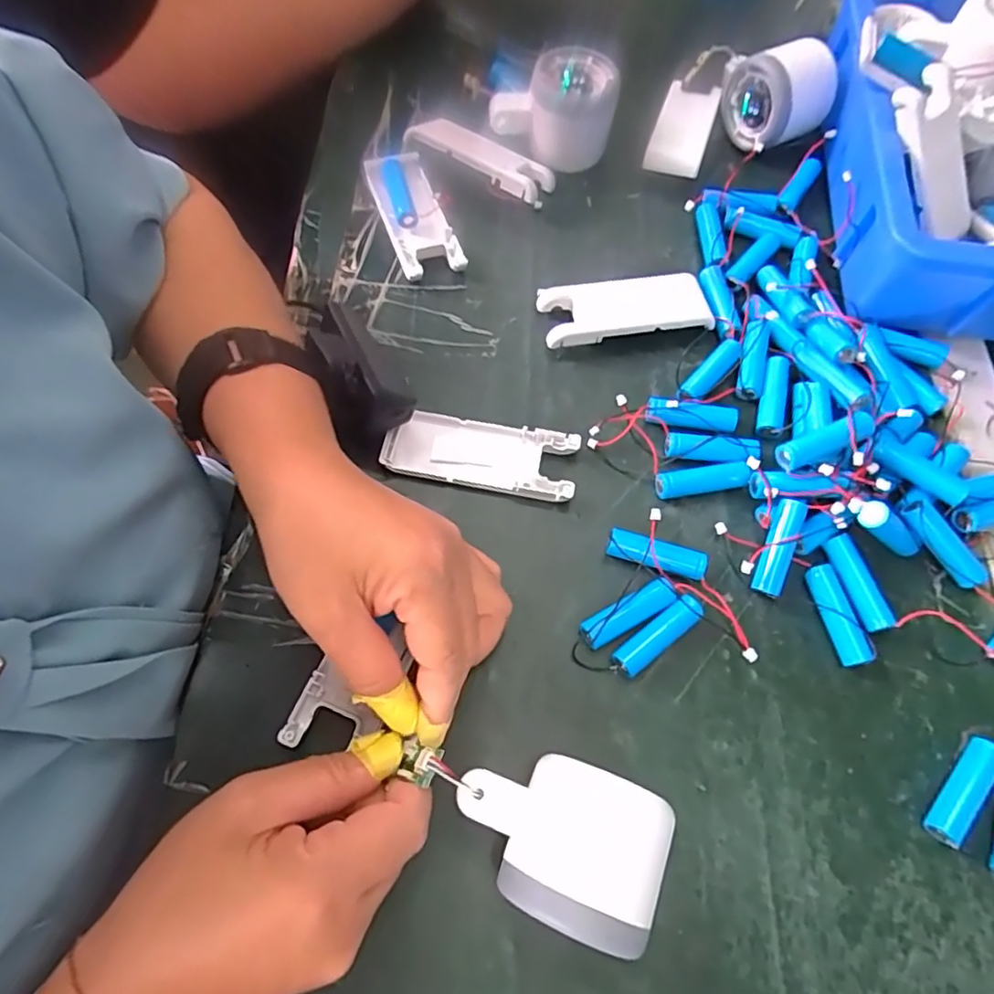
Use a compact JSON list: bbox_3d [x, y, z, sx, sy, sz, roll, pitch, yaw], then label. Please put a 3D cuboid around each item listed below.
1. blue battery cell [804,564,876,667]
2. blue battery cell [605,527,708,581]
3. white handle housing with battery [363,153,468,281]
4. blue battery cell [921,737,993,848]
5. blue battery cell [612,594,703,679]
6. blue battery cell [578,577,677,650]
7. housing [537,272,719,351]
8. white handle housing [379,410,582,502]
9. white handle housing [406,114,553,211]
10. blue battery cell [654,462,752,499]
[{"bbox_3d":[0.171,0.060,0.304,0.013,0.014,0.050,-12,67,-7],"label":"blue battery cell"},{"bbox_3d":[0.083,0.031,0.314,0.051,0.015,0.015,17,67,6],"label":"blue battery cell"},{"bbox_3d":[-0.056,-0.189,0.404,0.039,0.016,0.103,-17,68,-9],"label":"white handle housing with battery"},{"bbox_3d":[0.212,0.133,0.274,0.015,0.013,0.050,39,71,14],"label":"blue battery cell"},{"bbox_3d":[0.080,0.069,0.299,0.051,0.012,0.016,-36,72,-16],"label":"blue battery cell"},{"bbox_3d":[0.066,0.059,0.302,0.050,0.014,0.014,-27,70,-12],"label":"blue battery cell"},{"bbox_3d":[0.078,-0.114,0.371,0.099,0.019,0.038,-7,67,-5],"label":"housing"},{"bbox_3d":[-0.009,-0.024,0.336,0.104,0.011,0.039,10,67,3],"label":"white handle housing"},{"bbox_3d":[-0.015,-0.234,0.421,0.107,0.025,0.033,26,68,9],"label":"white handle housing"},{"bbox_3d":[0.113,-0.009,0.332,0.049,0.014,0.014,-10,67,-6],"label":"blue battery cell"}]

